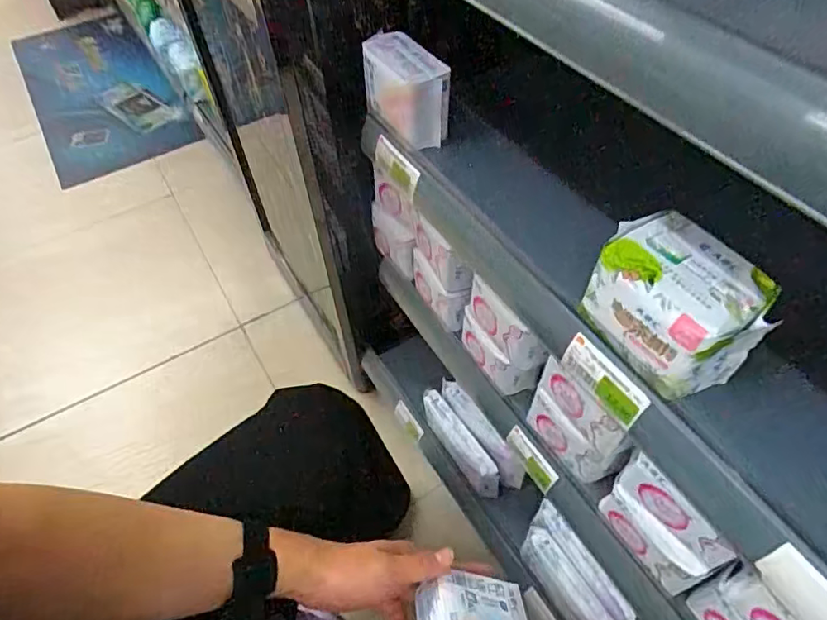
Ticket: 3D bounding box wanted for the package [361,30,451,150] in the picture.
[{"bbox_3d":[-0.007,-0.238,0.586,0.050,0.089,0.103,-33,58,-21],"label":"package"}]

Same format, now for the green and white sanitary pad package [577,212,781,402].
[{"bbox_3d":[0.196,-0.005,0.402,0.077,0.082,0.114,-28,56,-17],"label":"green and white sanitary pad package"}]

